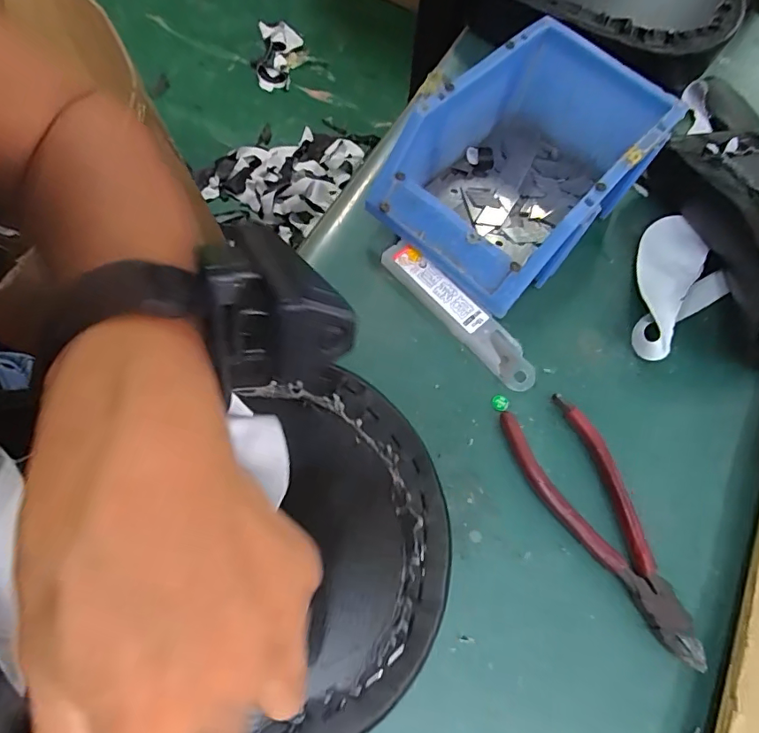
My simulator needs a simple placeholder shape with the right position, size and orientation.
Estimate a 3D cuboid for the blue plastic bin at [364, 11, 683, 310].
[{"bbox_3d":[0.097,-0.135,0.341,0.125,0.075,0.184,40,69,12],"label":"blue plastic bin"}]

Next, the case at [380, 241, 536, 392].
[{"bbox_3d":[0.051,-0.035,0.327,0.024,0.018,0.127,-41,77,-20],"label":"case"}]

